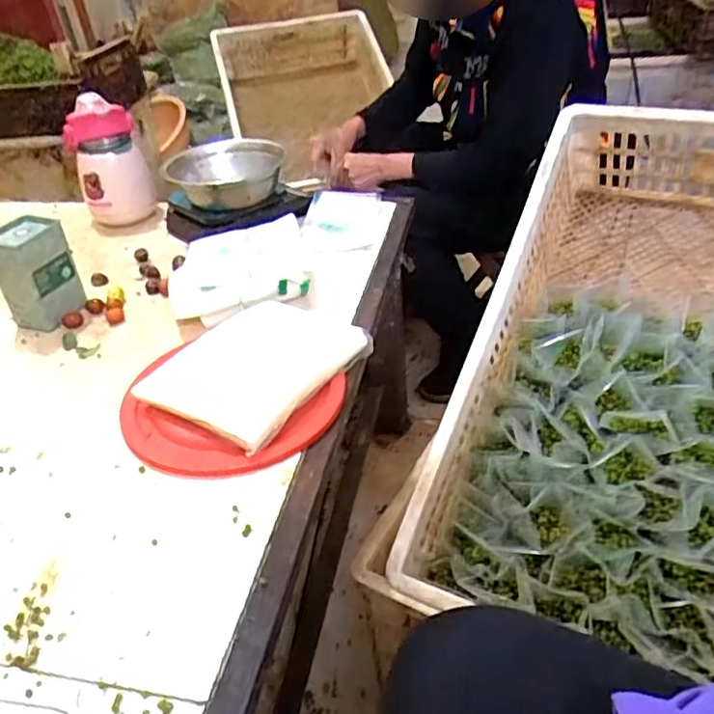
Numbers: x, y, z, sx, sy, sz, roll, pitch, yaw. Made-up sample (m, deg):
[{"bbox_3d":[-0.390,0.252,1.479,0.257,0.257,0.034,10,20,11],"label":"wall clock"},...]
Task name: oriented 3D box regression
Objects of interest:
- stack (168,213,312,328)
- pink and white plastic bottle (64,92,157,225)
[{"bbox_3d":[-0.150,-0.109,0.820,0.185,0.075,0.121,-15,36,-14],"label":"stack"},{"bbox_3d":[-0.404,-0.314,1.032,0.111,0.189,0.094,-18,37,-18],"label":"pink and white plastic bottle"}]

